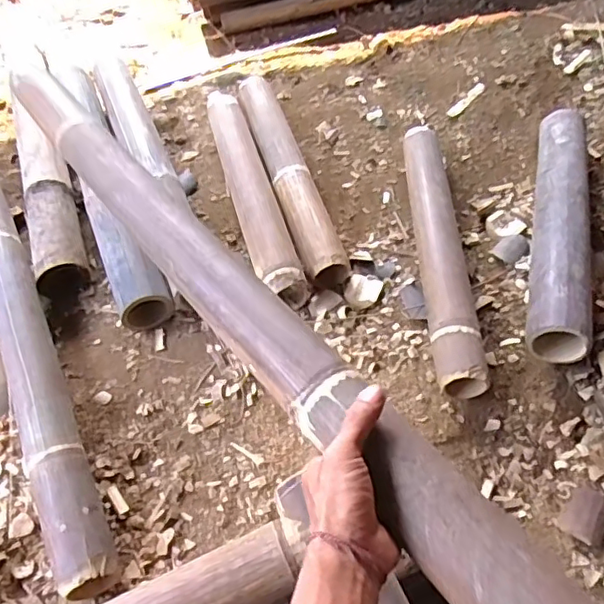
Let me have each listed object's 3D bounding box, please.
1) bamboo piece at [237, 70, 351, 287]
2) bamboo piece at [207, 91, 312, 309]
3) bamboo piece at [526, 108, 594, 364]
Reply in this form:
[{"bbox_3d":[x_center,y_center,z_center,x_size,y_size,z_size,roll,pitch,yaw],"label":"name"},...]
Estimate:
[{"bbox_3d":[-0.026,-0.218,0.983,0.068,0.061,0.484,-16,54,-7],"label":"bamboo piece"},{"bbox_3d":[-0.087,-0.189,0.968,0.066,0.062,0.494,-16,54,-6],"label":"bamboo piece"},{"bbox_3d":[0.368,-0.131,0.839,0.079,0.062,0.482,9,55,13],"label":"bamboo piece"}]

